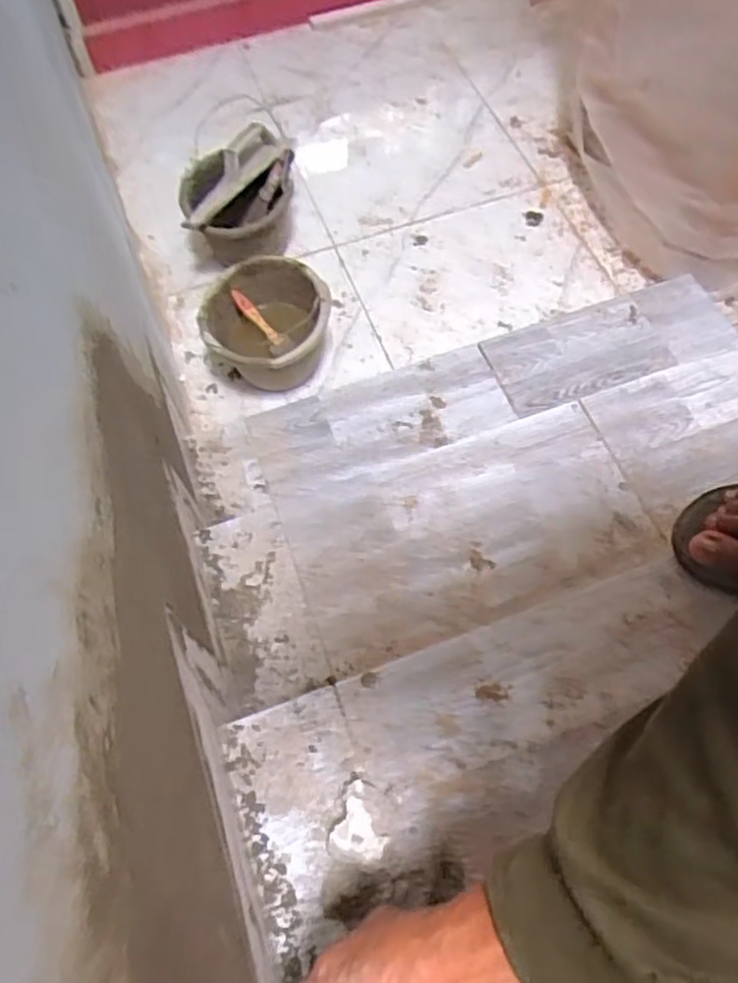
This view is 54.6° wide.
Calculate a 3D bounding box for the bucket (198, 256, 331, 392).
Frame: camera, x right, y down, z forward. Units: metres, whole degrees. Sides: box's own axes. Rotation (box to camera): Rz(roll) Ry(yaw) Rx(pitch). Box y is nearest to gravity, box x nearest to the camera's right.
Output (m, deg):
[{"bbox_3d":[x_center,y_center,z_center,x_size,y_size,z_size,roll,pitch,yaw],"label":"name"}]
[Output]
[{"bbox_3d":[-0.190,-0.302,1.332,0.223,0.167,0.220,-1,62,2],"label":"bucket"}]

